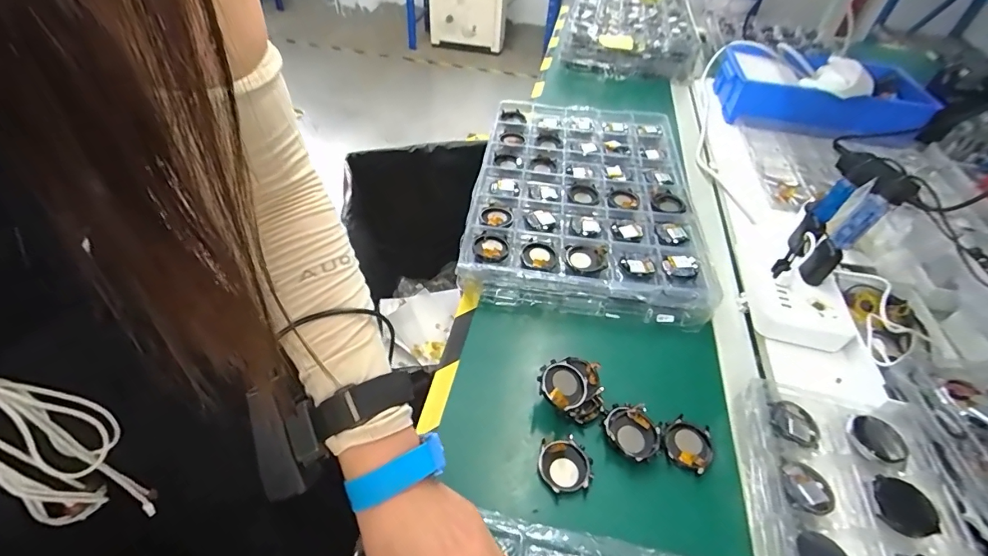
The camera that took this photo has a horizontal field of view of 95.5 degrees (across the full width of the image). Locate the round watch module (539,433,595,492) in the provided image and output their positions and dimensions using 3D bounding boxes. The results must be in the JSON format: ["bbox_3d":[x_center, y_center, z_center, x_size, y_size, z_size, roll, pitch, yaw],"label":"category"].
[{"bbox_3d":[0.064,0.170,0.408,0.045,0.014,0.045,1,47,-1],"label":"round watch module"}]

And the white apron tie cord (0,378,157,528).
[{"bbox_3d":[-0.277,0.119,0.258,0.106,0.161,0.024,-29,54,-29],"label":"white apron tie cord"}]

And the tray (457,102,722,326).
[{"bbox_3d":[0.134,-0.134,0.670,0.304,0.038,0.457,7,47,4],"label":"tray"}]

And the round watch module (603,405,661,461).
[{"bbox_3d":[0.130,0.146,0.425,0.046,0.019,0.051,-31,55,-27],"label":"round watch module"}]

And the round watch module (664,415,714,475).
[{"bbox_3d":[0.185,0.156,0.424,0.041,0.012,0.046,33,54,25],"label":"round watch module"}]

